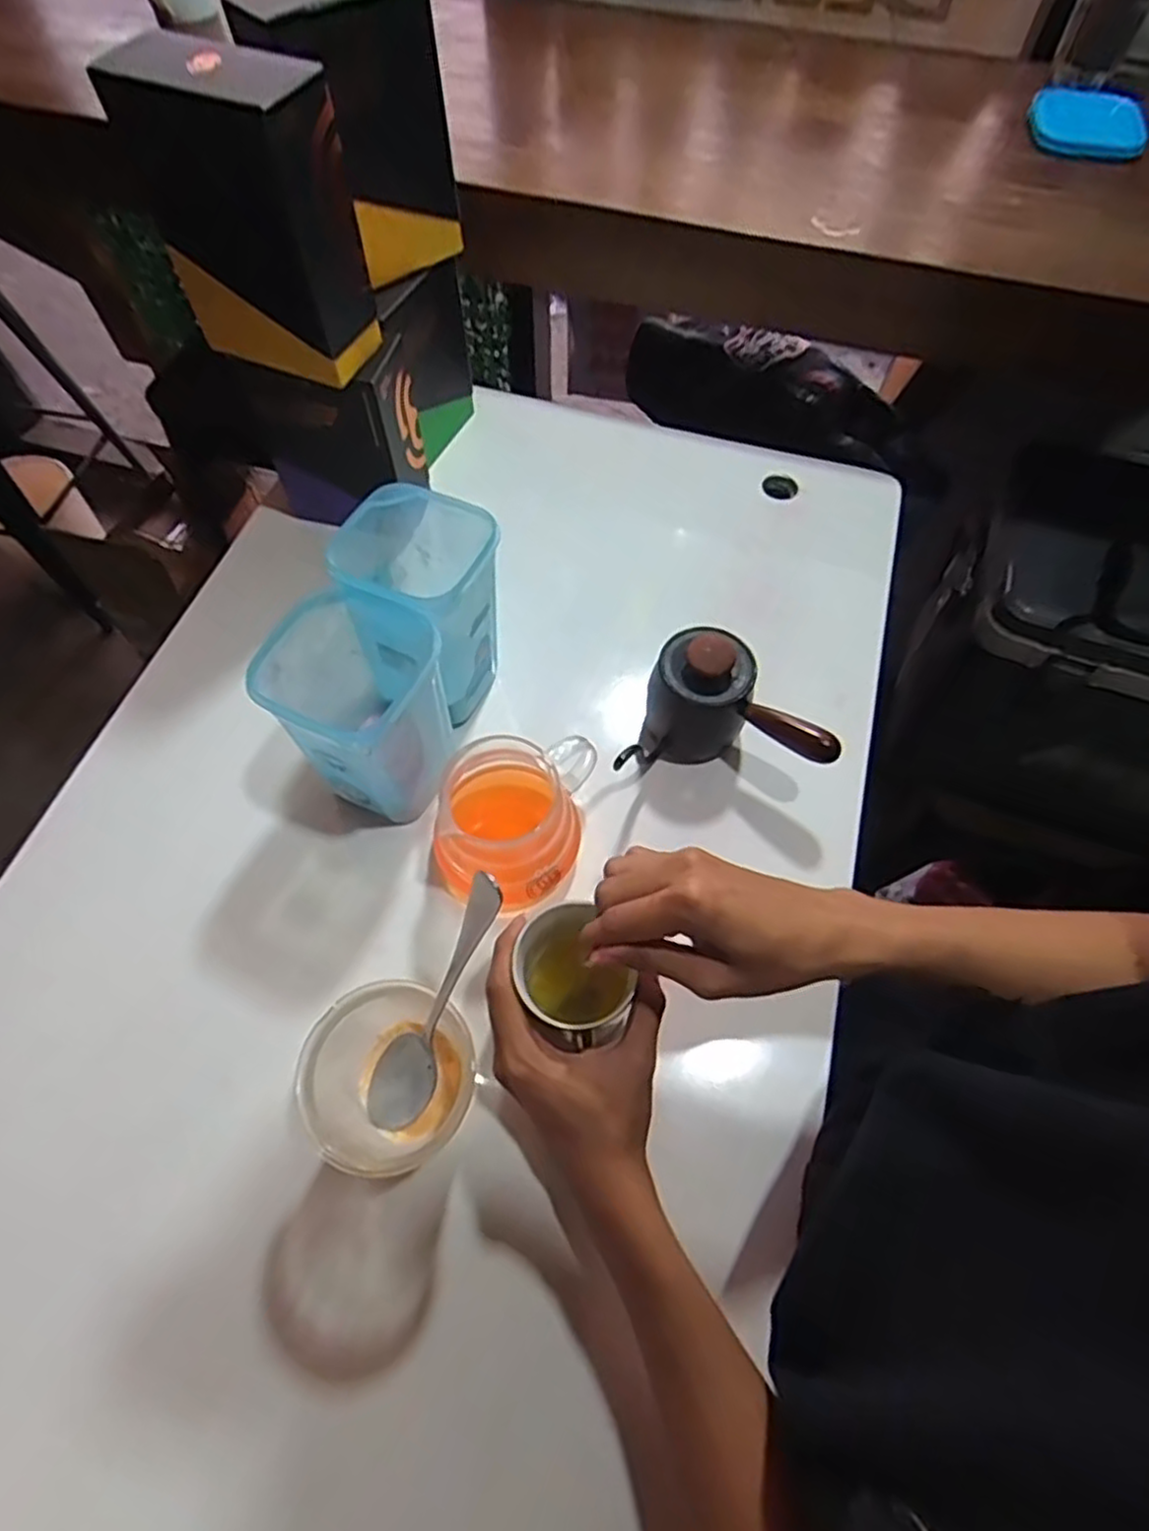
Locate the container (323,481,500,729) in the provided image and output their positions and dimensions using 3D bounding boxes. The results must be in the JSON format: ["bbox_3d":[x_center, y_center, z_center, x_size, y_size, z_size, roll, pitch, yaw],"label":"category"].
[{"bbox_3d":[-0.108,-0.111,0.524,0.092,0.134,0.112,12,63,5],"label":"container"}]

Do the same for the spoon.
[{"bbox_3d":[-0.075,0.130,0.380,0.037,0.195,0.025,37,34,17],"label":"spoon"}]

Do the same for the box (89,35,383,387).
[{"bbox_3d":[-0.207,-0.352,0.465,0.112,0.157,0.070,21,65,10],"label":"box"}]

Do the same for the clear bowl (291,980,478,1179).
[{"bbox_3d":[-0.100,0.178,0.408,0.081,0.102,0.088,0,63,0],"label":"clear bowl"}]

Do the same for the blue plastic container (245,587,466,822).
[{"bbox_3d":[-0.143,-0.036,0.496,0.090,0.132,0.102,25,65,12],"label":"blue plastic container"}]

